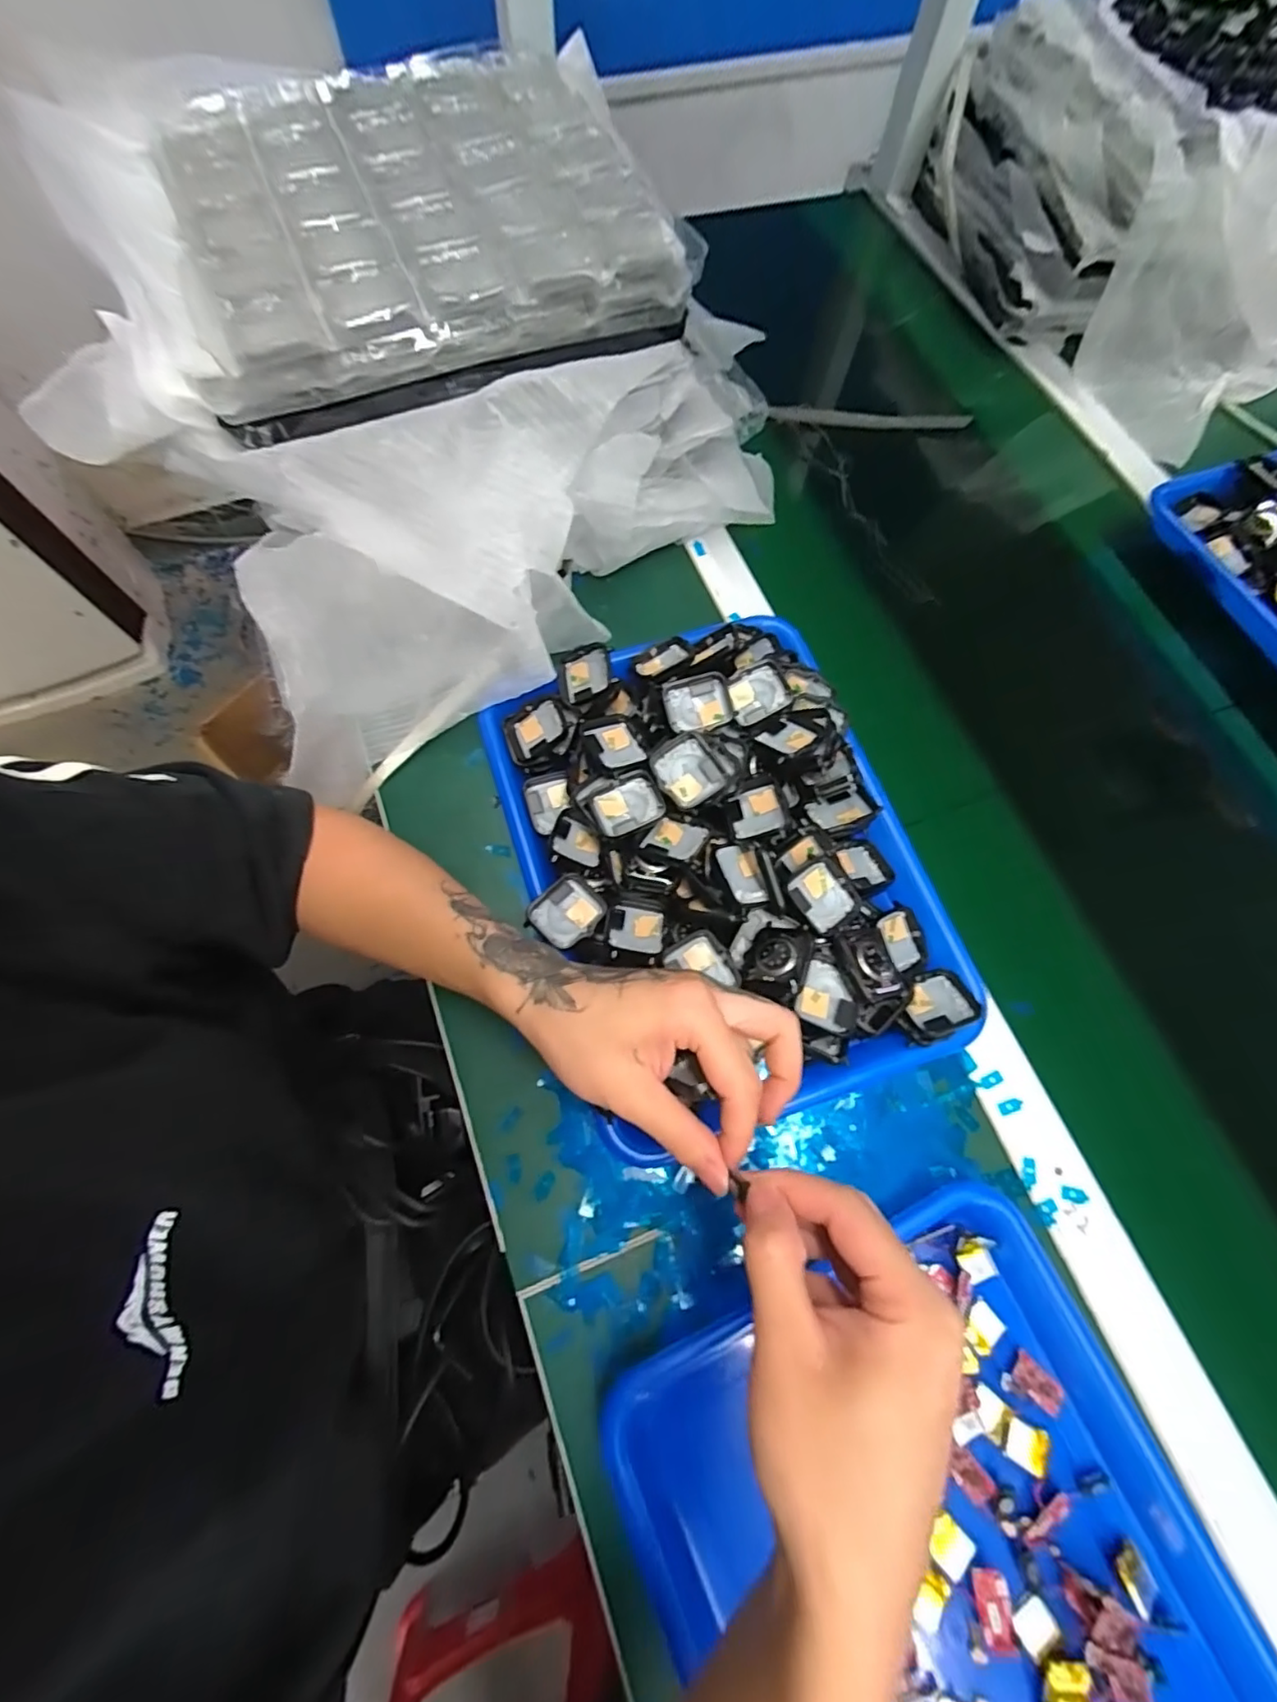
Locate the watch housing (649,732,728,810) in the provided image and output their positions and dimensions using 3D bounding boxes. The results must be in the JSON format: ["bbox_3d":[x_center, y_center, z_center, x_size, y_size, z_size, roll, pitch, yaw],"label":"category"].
[{"bbox_3d":[0.032,-0.049,0.366,0.038,0.012,0.040,-37,81,0],"label":"watch housing"}]

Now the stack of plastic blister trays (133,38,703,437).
[{"bbox_3d":[-0.155,-0.425,0.395,0.316,0.042,0.298,-16,72,-8],"label":"stack of plastic blister trays"}]

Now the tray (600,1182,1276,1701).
[{"bbox_3d":[0.161,0.379,0.280,0.265,0.032,0.336,-23,73,-10],"label":"tray"}]

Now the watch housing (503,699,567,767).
[{"bbox_3d":[-0.072,-0.084,0.419,0.048,0.013,0.038,-34,73,17],"label":"watch housing"}]

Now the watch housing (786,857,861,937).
[{"bbox_3d":[0.114,0.027,0.361,0.034,0.010,0.040,-38,76,-14],"label":"watch housing"}]

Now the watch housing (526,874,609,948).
[{"bbox_3d":[-0.044,0.039,0.366,0.044,0.012,0.037,-39,76,-15],"label":"watch housing"}]

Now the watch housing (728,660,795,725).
[{"bbox_3d":[0.084,-0.109,0.408,0.041,0.005,0.036,-29,82,6],"label":"watch housing"}]

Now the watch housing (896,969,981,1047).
[{"bbox_3d":[0.181,0.094,0.360,0.049,0.019,0.033,-23,73,-10],"label":"watch housing"}]

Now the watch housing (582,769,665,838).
[{"bbox_3d":[-0.008,-0.028,0.368,0.044,0.009,0.036,-22,73,-10],"label":"watch housing"}]

